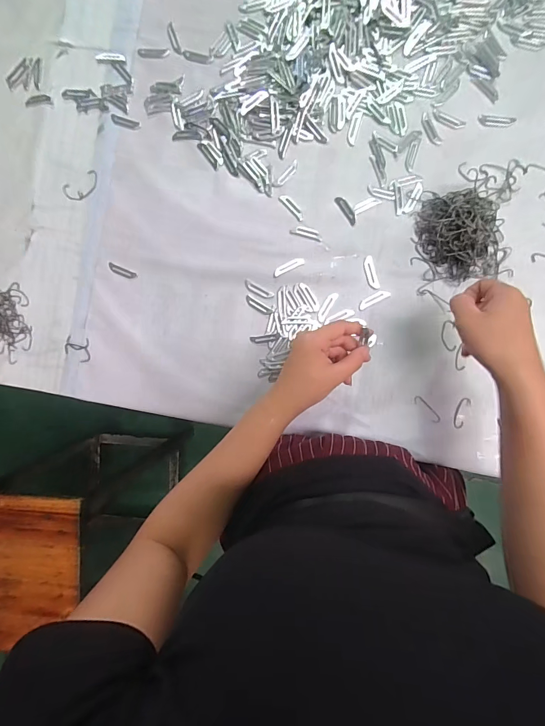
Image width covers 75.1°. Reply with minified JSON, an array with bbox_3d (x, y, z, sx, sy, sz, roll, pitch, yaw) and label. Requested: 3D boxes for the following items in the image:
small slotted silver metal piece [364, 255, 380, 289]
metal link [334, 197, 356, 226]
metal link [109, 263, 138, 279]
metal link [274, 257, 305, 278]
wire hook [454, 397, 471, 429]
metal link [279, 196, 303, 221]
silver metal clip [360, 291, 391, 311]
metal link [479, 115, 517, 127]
[{"bbox_3d":[0.121,-0.111,0.435,0.013,0.004,0.041,-16,89,6],"label":"small slotted silver metal piece"},{"bbox_3d":[0.093,-0.191,0.440,0.011,0.004,0.040,-34,88,5],"label":"metal link"},{"bbox_3d":[-0.198,-0.121,0.469,0.040,0.004,0.011,24,93,5],"label":"metal link"},{"bbox_3d":[0.020,-0.122,0.448,0.042,0.004,0.011,-24,89,6],"label":"metal link"},{"bbox_3d":[0.231,0.061,0.434,0.012,0.004,0.038,19,93,5],"label":"wire hook"},{"bbox_3d":[0.025,-0.197,0.446,0.012,0.004,0.041,-43,87,5],"label":"metal link"},{"bbox_3d":[0.127,-0.080,0.443,0.040,0.004,0.012,-26,88,6],"label":"silver metal clip"},{"bbox_3d":[0.268,-0.289,0.422,0.042,0.004,0.012,11,92,5],"label":"metal link"}]

